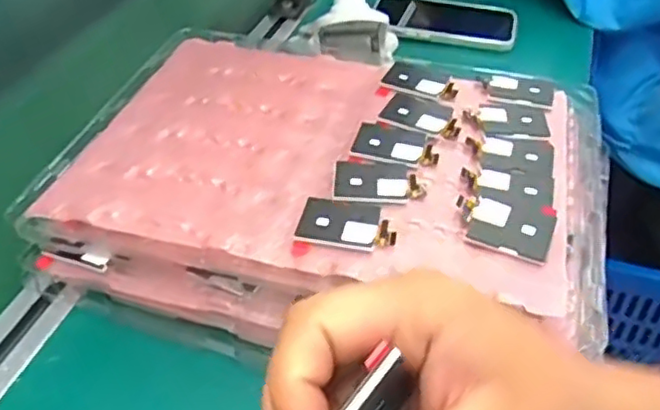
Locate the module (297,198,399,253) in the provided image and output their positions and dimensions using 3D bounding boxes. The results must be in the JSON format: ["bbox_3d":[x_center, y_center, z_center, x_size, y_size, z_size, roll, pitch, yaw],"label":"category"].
[{"bbox_3d":[0.011,0.012,0.378,0.056,0.006,0.035,7,44,8],"label":"module"}]

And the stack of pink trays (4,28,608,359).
[{"bbox_3d":[0.002,-0.020,0.449,0.351,0.056,0.256,9,44,11],"label":"stack of pink trays"}]

